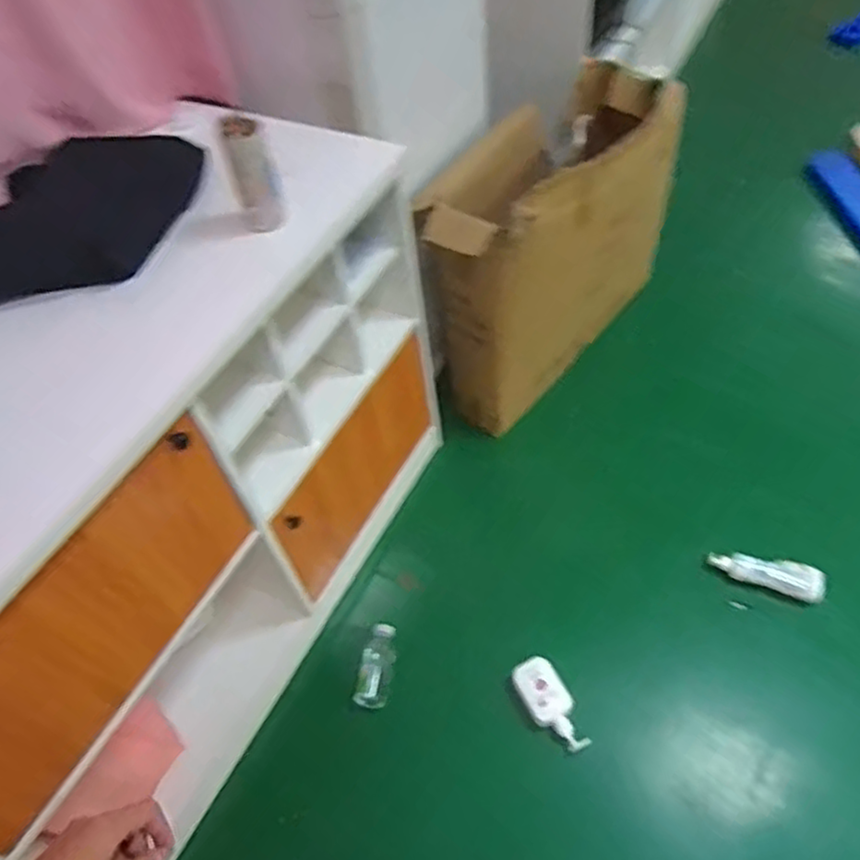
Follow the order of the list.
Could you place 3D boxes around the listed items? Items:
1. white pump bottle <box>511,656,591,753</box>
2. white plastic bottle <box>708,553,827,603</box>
[{"bbox_3d":[0.253,0.574,1.440,0.092,0.068,0.198,-28,55,-15],"label":"white pump bottle"},{"bbox_3d":[0.772,0.318,1.579,0.245,0.047,0.084,18,56,19],"label":"white plastic bottle"}]

